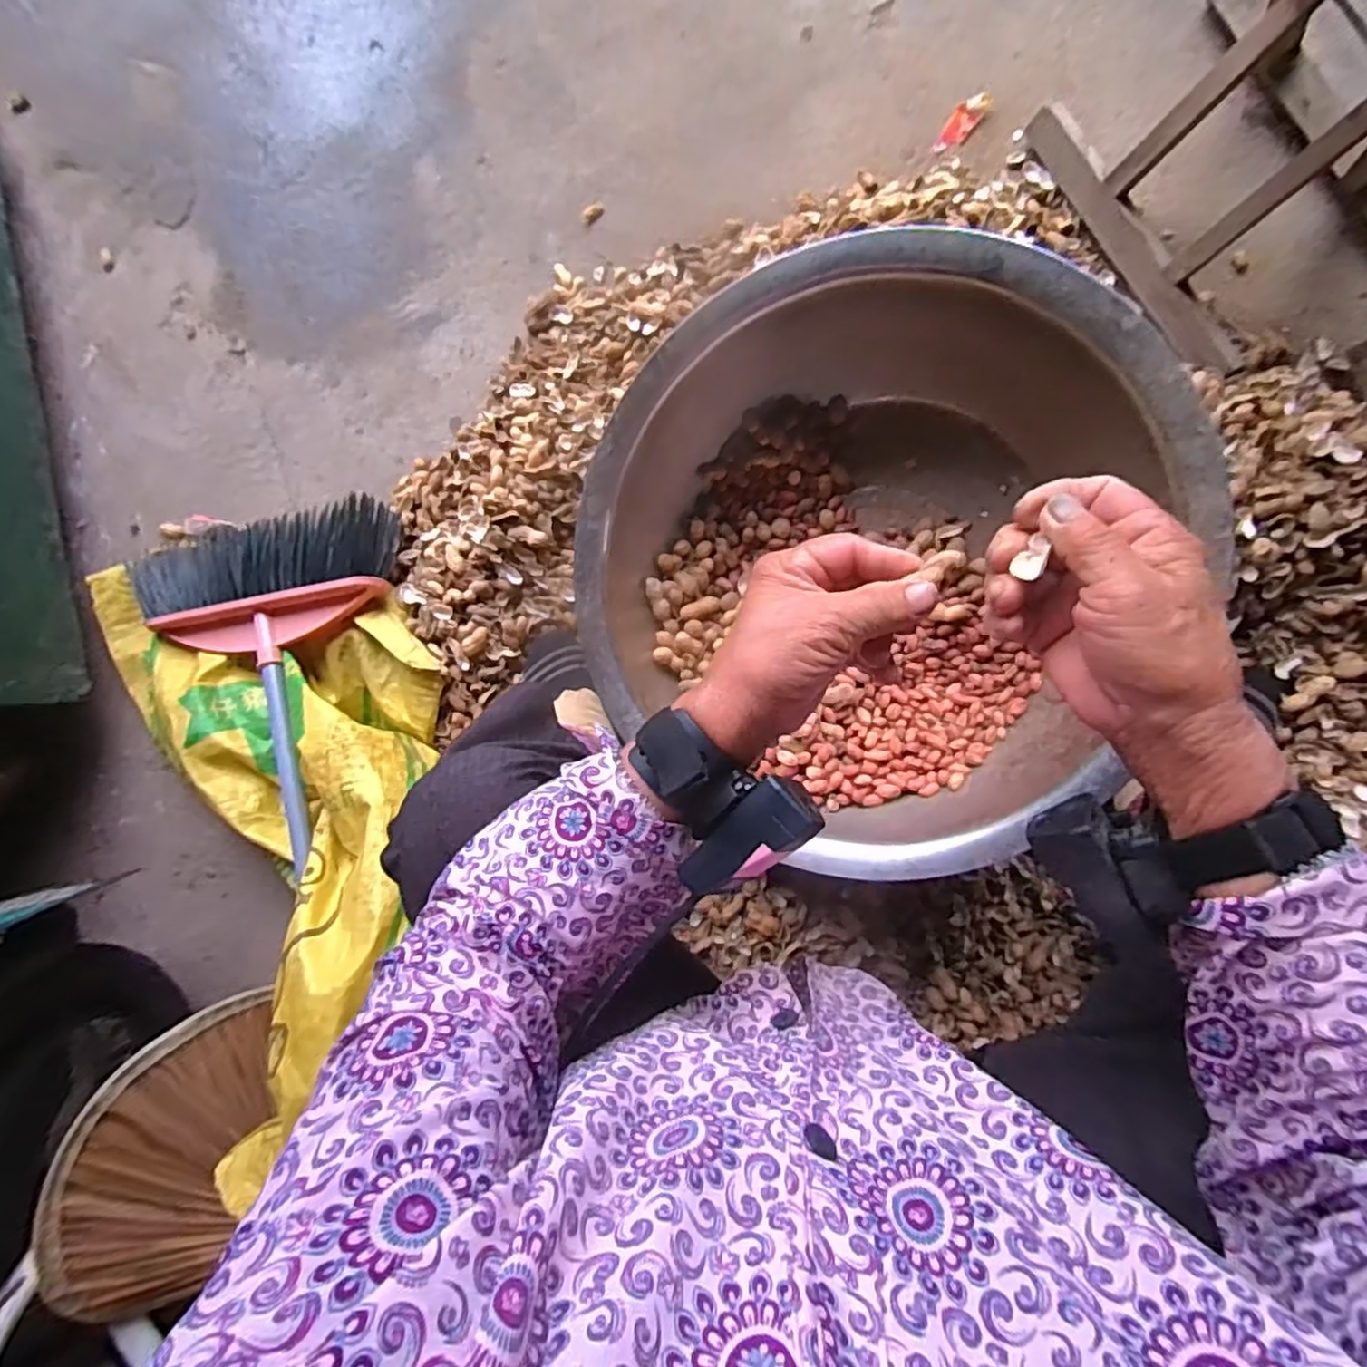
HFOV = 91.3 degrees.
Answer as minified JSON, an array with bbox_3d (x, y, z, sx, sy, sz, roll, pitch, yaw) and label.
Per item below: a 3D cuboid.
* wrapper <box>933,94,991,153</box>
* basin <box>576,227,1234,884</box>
[{"bbox_3d":[0.292,-0.588,0.703,0.027,0.012,0.065,35,98,4],"label":"wrapper"},{"bbox_3d":[0.137,-0.144,0.571,0.442,0.193,0.442,44,115,15],"label":"basin"}]

